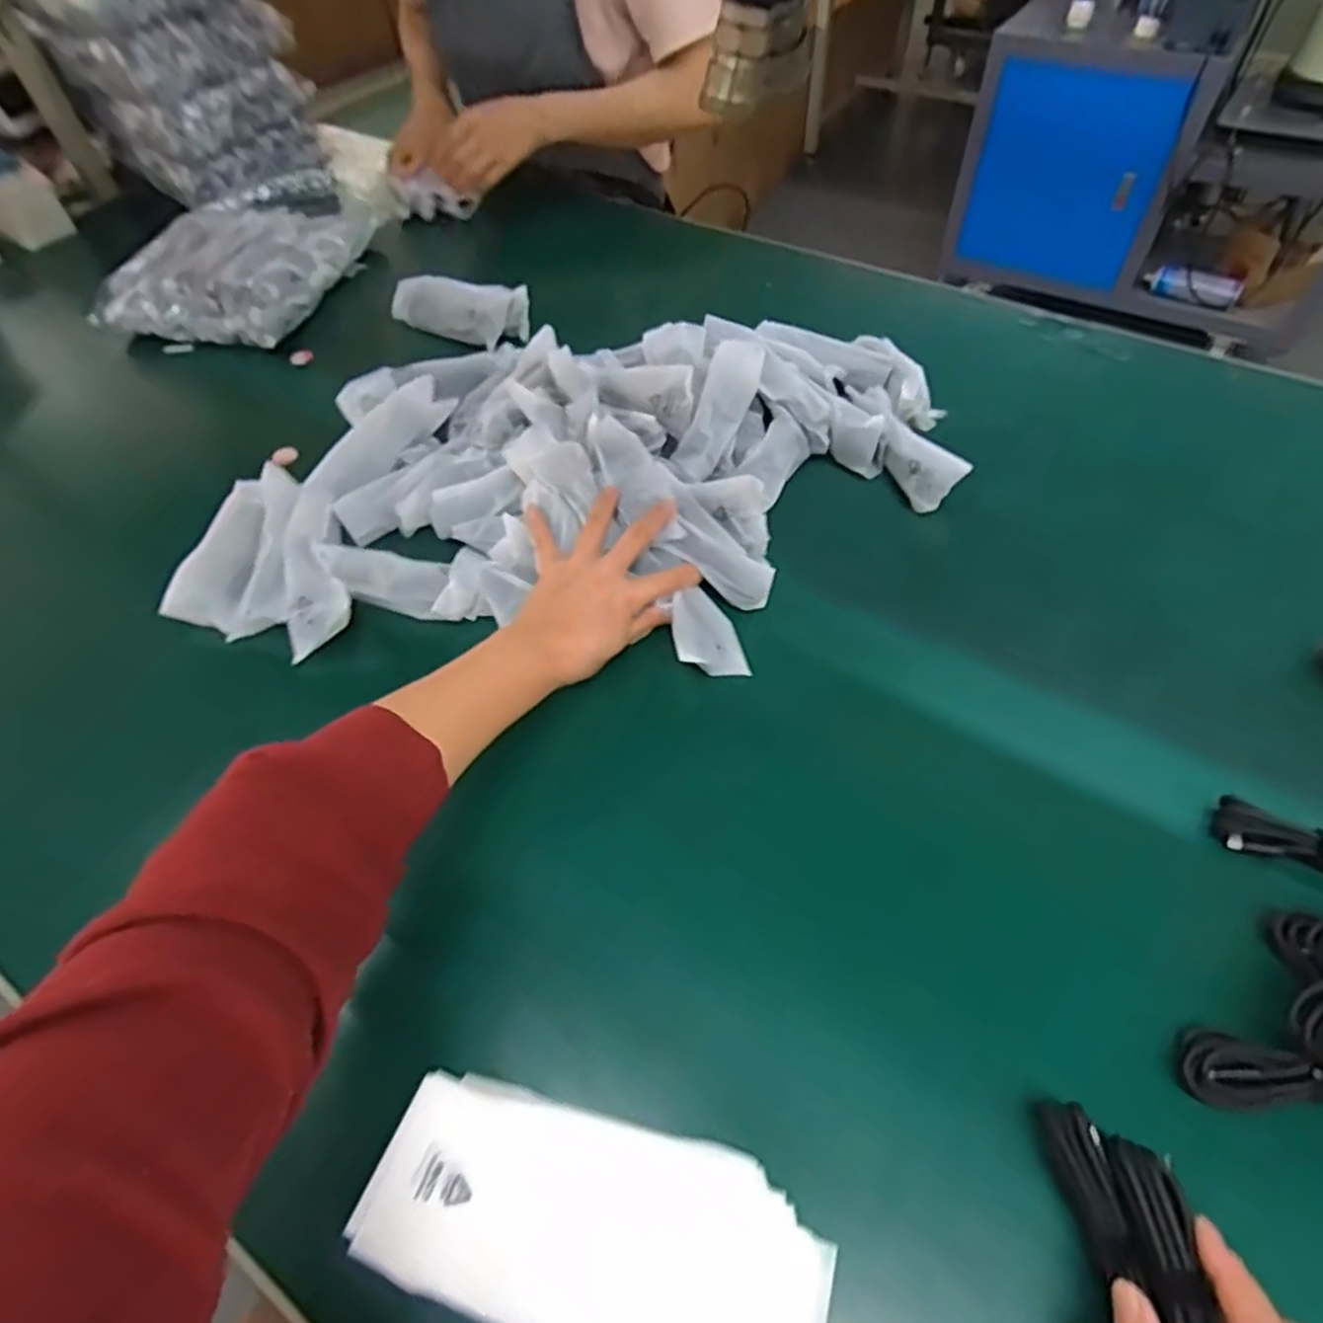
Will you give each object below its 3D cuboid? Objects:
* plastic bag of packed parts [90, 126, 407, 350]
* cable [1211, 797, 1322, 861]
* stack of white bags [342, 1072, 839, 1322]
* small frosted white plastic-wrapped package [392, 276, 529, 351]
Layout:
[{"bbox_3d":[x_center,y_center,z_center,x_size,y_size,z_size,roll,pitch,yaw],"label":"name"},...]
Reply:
[{"bbox_3d":[-0.462,-0.546,0.920,0.184,0.083,0.449,11,56,11],"label":"plastic bag of packed parts"},{"bbox_3d":[0.386,0.113,0.435,0.103,0.027,0.026,26,60,20],"label":"cable"},{"bbox_3d":[-0.029,0.272,0.358,0.211,0.042,0.093,15,56,13],"label":"stack of white bags"},{"bbox_3d":[-0.223,-0.386,0.820,0.160,0.045,0.049,11,56,11],"label":"small frosted white plastic-wrapped package"}]

